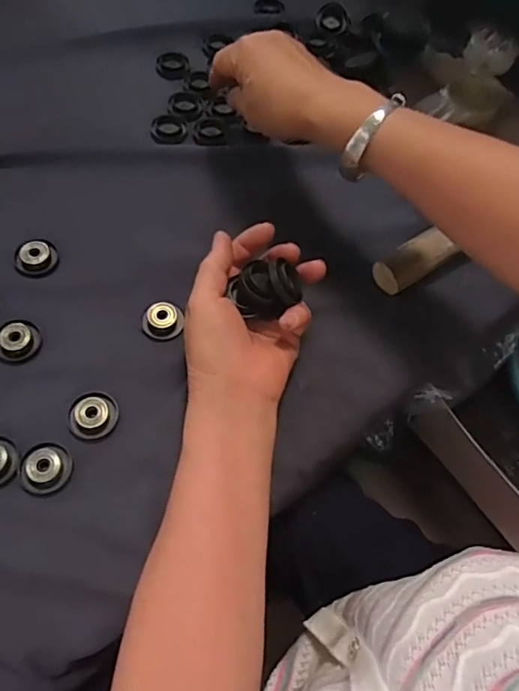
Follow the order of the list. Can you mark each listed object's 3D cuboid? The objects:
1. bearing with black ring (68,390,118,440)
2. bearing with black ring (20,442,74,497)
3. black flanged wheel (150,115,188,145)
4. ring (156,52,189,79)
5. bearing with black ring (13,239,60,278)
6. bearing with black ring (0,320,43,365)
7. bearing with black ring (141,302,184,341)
[{"bbox_3d":[-0.113,0.046,0.364,0.033,0.010,0.035,2,63,-5],"label":"bearing with black ring"},{"bbox_3d":[-0.138,0.079,0.345,0.030,0.006,0.033,-3,63,-8],"label":"bearing with black ring"},{"bbox_3d":[-0.083,-0.200,0.493,0.033,0.005,0.033,2,63,-5],"label":"black flanged wheel"},{"bbox_3d":[-0.087,-0.281,0.536,0.032,0.005,0.033,2,63,-5],"label":"ring"},{"bbox_3d":[-0.173,-0.068,0.414,0.032,0.011,0.028,-26,68,-18],"label":"bearing with black ring"},{"bbox_3d":[-0.173,-0.004,0.381,0.031,0.012,0.031,2,63,-5],"label":"bearing with black ring"},{"bbox_3d":[-0.074,-0.019,0.403,0.031,0.010,0.033,2,63,-5],"label":"bearing with black ring"}]

